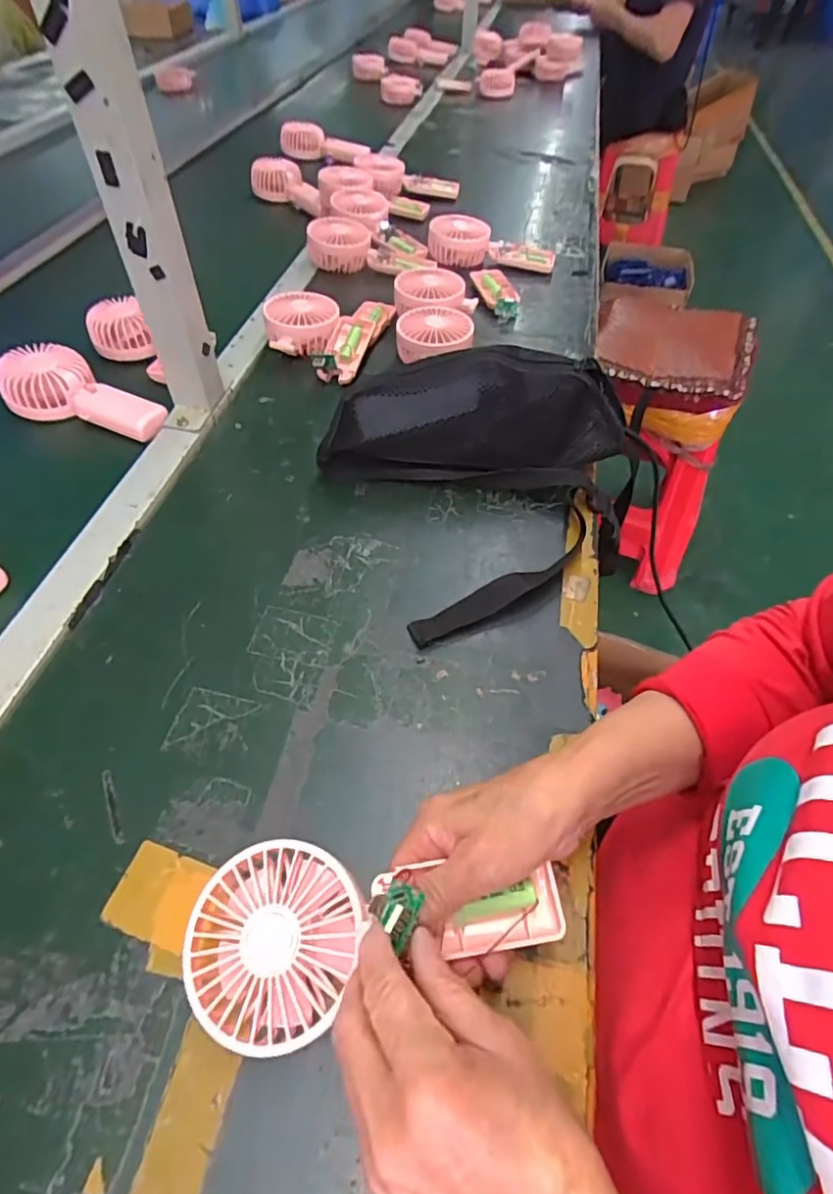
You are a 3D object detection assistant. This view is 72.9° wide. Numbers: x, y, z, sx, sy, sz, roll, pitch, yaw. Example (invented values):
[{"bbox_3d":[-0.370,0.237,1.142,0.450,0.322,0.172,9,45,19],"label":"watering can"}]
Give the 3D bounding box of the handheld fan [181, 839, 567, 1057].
[{"bbox_3d":[-0.018,0.163,0.277,0.184,0.028,0.081,-1,53,-6],"label":"handheld fan"}]

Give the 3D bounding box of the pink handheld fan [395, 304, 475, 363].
[{"bbox_3d":[0.021,-0.304,0.650,0.085,0.032,0.085,6,53,3],"label":"pink handheld fan"}]

